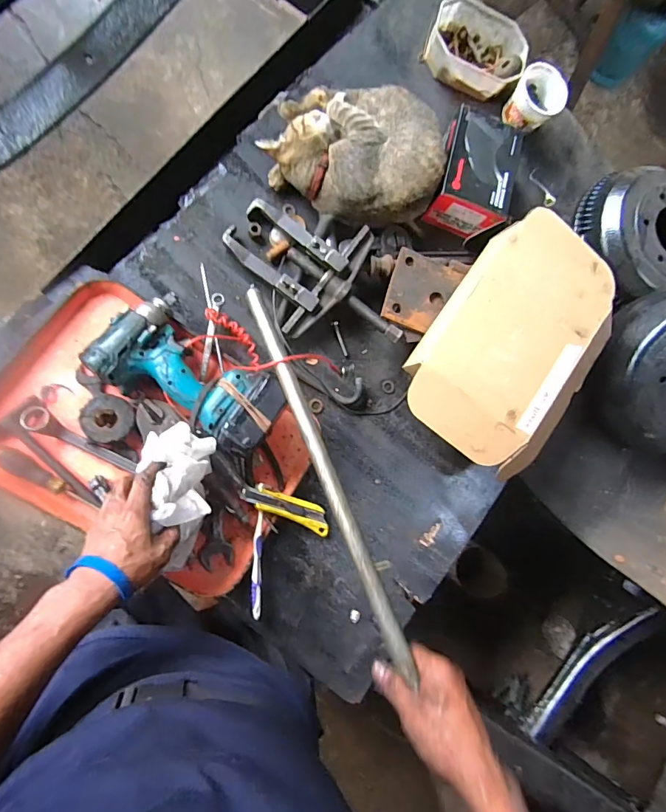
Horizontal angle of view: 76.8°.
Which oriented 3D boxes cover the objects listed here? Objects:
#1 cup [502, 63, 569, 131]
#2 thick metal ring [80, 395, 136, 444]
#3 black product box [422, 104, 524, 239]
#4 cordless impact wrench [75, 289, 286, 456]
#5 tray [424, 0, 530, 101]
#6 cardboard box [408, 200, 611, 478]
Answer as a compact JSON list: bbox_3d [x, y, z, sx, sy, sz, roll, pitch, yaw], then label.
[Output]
[{"bbox_3d":[0.379,-0.569,0.785,0.095,0.063,0.088,37,80,-7],"label":"cup"},{"bbox_3d":[-0.302,0.017,0.564,0.060,0.016,0.062,1,86,-11],"label":"thick metal ring"},{"bbox_3d":[0.251,-0.403,0.739,0.135,0.073,0.195,15,83,-10],"label":"black product box"},{"bbox_3d":[-0.181,-0.041,0.549,0.244,0.069,0.134,37,80,-7],"label":"cordless impact wrench"},{"bbox_3d":[0.266,-0.661,0.783,0.179,0.051,0.128,15,83,-10],"label":"tray"},{"bbox_3d":[0.289,-0.093,0.648,0.251,0.072,0.377,35,82,-4],"label":"cardboard box"}]

